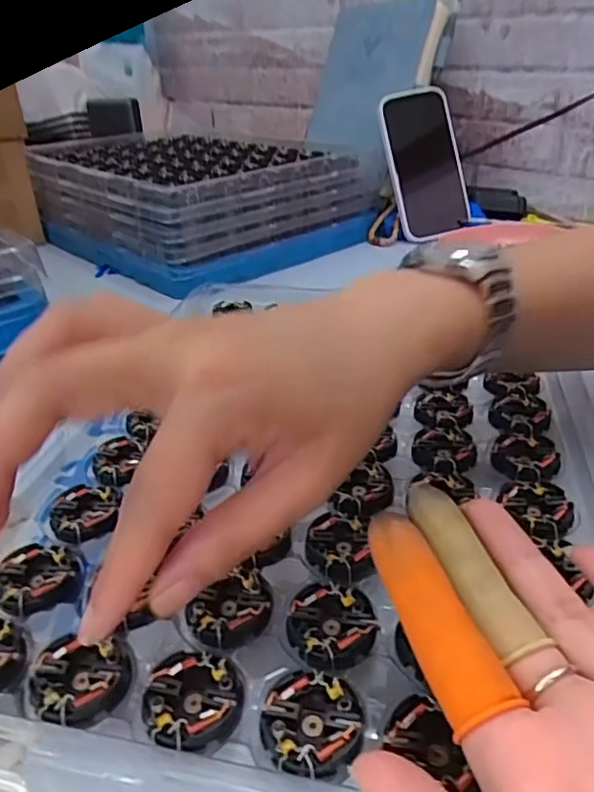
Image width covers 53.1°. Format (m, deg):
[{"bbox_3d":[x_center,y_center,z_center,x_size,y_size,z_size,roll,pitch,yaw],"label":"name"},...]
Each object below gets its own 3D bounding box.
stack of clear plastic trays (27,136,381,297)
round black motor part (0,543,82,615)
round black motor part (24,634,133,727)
[{"bbox_3d":[-0.135,-0.237,0.685,0.258,0.086,0.378,-27,40,-36],"label":"stack of clear plastic trays"},{"bbox_3d":[-0.104,0.072,0.238,0.031,0.006,0.033,0,32,0],"label":"round black motor part"},{"bbox_3d":[-0.073,0.096,0.200,0.032,0.009,0.029,-5,32,-7],"label":"round black motor part"}]

